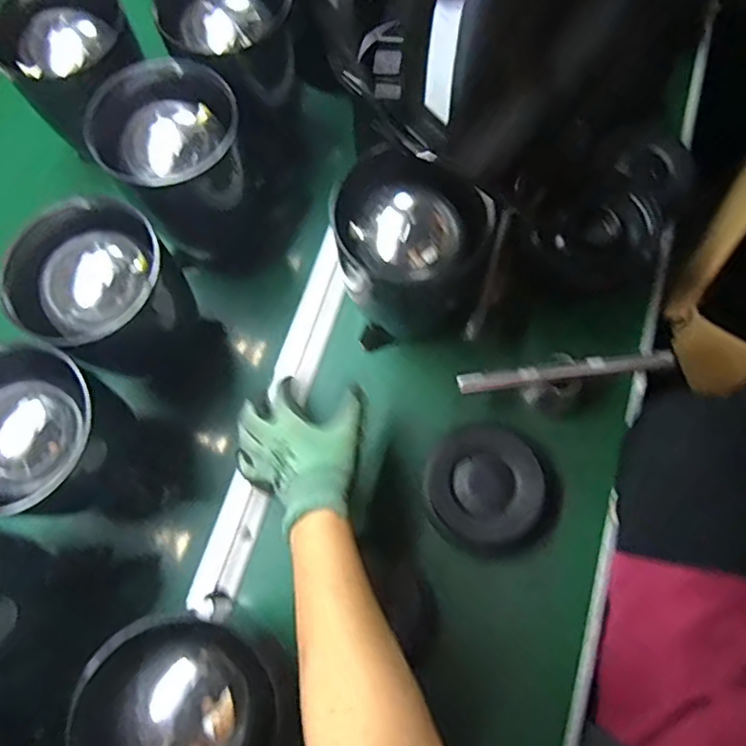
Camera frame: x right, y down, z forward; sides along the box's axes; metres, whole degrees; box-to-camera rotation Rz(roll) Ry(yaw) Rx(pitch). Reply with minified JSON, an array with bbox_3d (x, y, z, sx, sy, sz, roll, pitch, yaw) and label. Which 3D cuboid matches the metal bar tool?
[{"bbox_3d":[0.183,-0.001,0.554,0.202,0.011,0.018,-6,72,0],"label":"metal bar tool"}]

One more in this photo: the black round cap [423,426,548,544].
[{"bbox_3d":[0.109,0.111,0.573,0.112,0.037,0.103,-1,72,2],"label":"black round cap"}]

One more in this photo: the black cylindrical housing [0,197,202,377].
[{"bbox_3d":[-0.226,-0.069,0.498,0.123,0.111,0.119,-1,72,2],"label":"black cylindrical housing"}]

